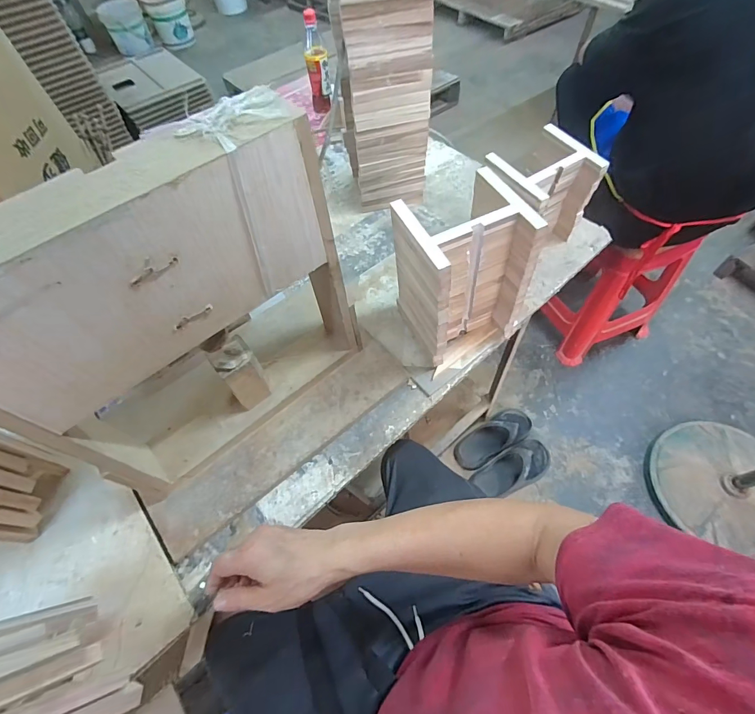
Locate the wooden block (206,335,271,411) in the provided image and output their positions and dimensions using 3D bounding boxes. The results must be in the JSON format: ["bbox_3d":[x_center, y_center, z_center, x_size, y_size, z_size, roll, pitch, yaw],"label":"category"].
[{"bbox_3d":[-0.212,0.029,0.608,0.061,0.121,0.059,-38,64,-18],"label":"wooden block"}]

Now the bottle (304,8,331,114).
[{"bbox_3d":[-0.163,-0.787,1.057,0.060,0.233,0.072,-11,59,-2],"label":"bottle"}]

